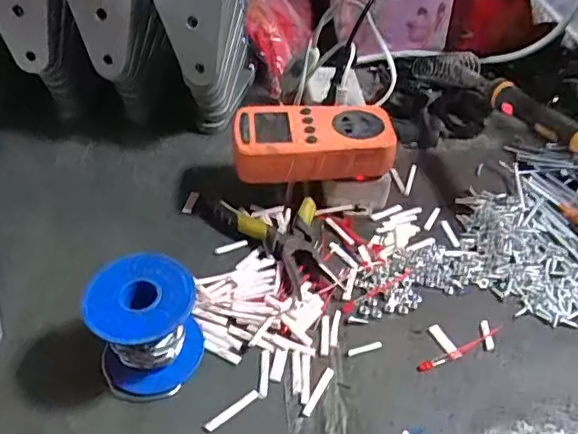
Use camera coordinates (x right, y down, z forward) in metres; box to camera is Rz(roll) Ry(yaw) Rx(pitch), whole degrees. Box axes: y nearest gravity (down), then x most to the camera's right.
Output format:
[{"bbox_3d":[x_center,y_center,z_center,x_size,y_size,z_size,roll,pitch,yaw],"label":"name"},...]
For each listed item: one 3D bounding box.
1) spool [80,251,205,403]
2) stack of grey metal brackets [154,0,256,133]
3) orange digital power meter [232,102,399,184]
[{"bbox_3d":[-0.086,0.067,0.341,0.063,0.064,0.063,-10,46,-13],"label":"spool"},{"bbox_3d":[-0.078,-0.179,0.499,0.082,0.194,0.120,1,45,-2],"label":"stack of grey metal brackets"},{"bbox_3d":[0.020,-0.062,0.458,0.126,0.035,0.062,0,45,-4],"label":"orange digital power meter"}]

